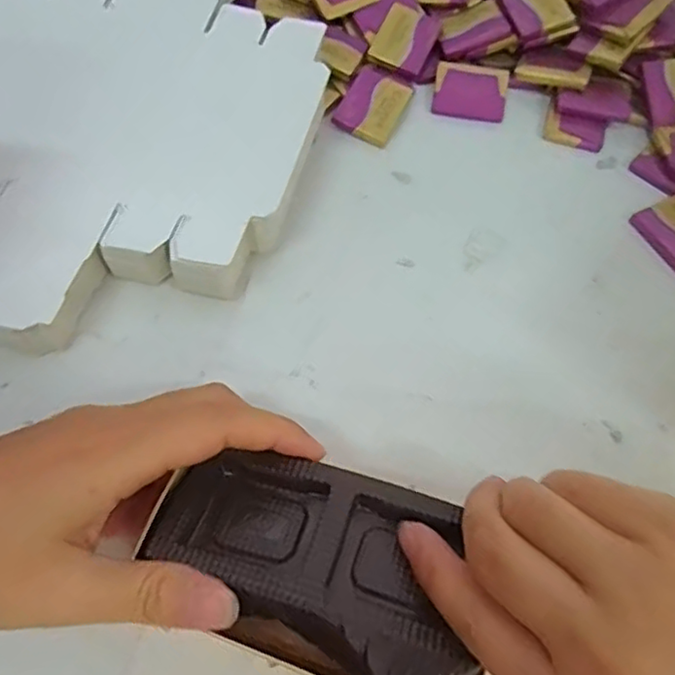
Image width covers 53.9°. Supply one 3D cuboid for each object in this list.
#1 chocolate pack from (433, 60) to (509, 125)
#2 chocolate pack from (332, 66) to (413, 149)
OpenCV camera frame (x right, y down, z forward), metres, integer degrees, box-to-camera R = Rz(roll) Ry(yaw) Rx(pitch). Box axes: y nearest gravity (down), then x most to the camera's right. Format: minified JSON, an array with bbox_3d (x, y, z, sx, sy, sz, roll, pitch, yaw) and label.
[{"bbox_3d":[0.074,-0.137,0.370,0.039,0.004,0.033,10,78,3],"label":"chocolate pack"},{"bbox_3d":[0.020,-0.126,0.360,0.031,0.010,0.041,23,63,10],"label":"chocolate pack"}]

